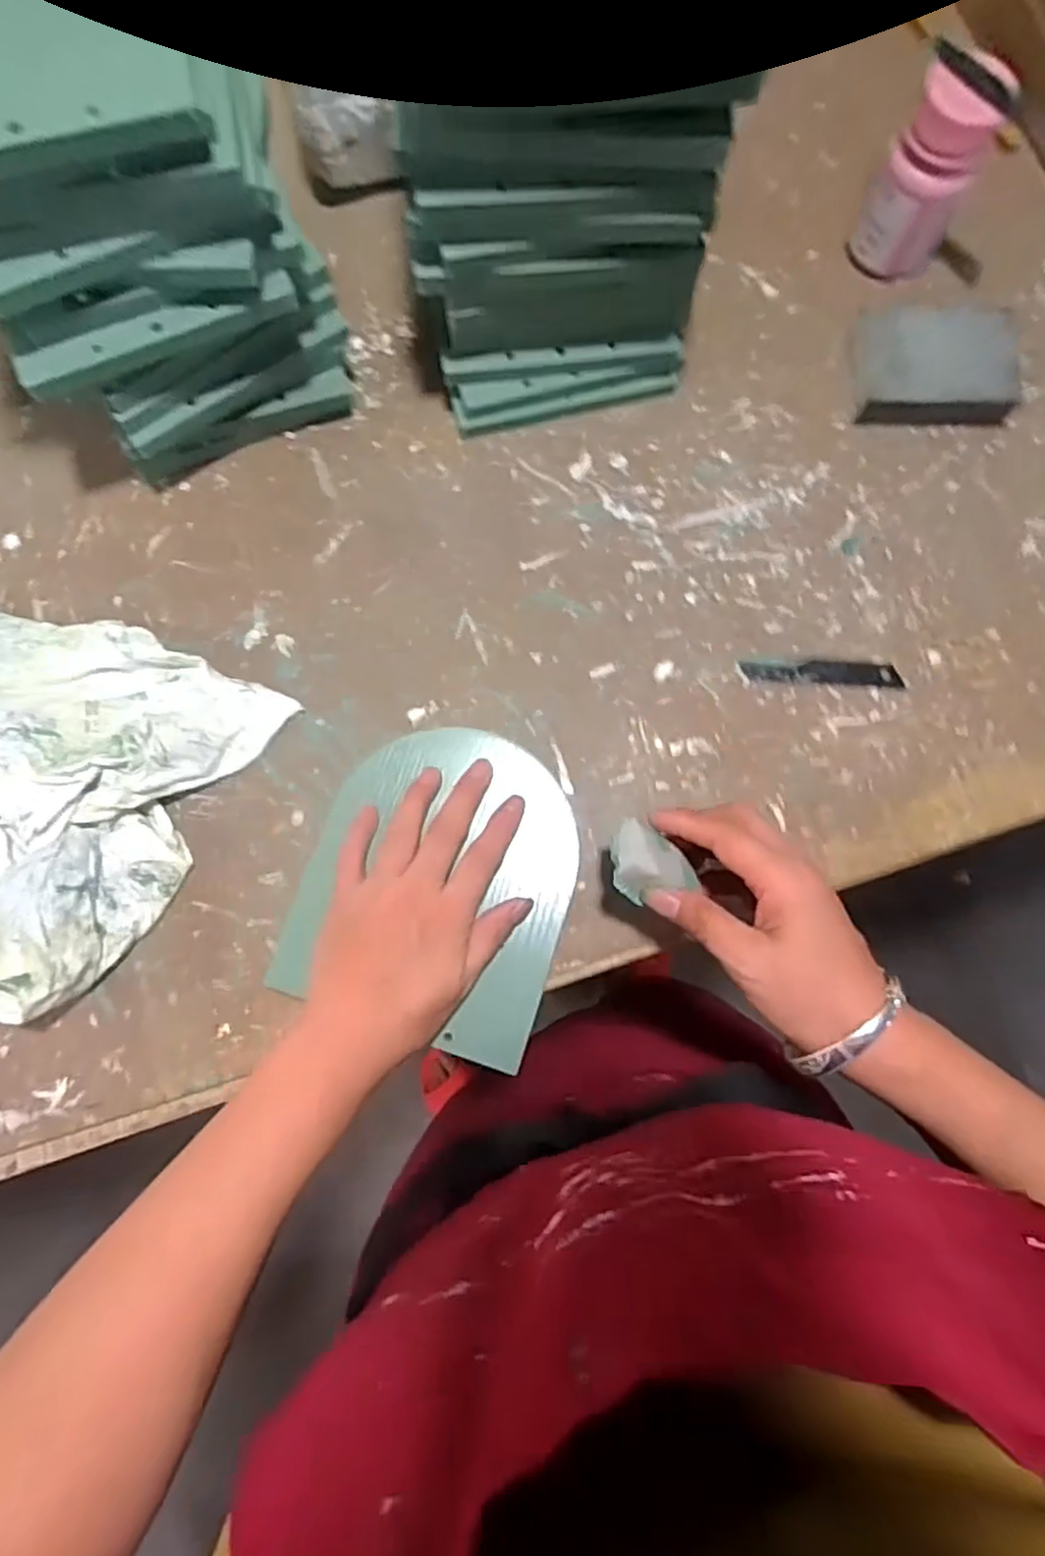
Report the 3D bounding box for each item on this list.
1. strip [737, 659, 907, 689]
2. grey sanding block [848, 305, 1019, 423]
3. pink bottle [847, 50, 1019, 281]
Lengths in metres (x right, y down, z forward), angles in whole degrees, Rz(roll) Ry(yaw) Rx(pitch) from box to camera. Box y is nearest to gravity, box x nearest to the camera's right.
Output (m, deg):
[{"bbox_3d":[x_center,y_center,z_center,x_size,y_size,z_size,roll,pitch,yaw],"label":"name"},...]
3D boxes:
[{"bbox_3d":[0.181,-0.064,0.429,0.097,0.004,0.015,2,80,1],"label":"strip"},{"bbox_3d":[0.262,-0.265,0.453,0.092,0.024,0.071,2,80,1],"label":"grey sanding block"},{"bbox_3d":[0.251,-0.371,0.438,0.054,0.094,0.050,0,80,0],"label":"pink bottle"}]

